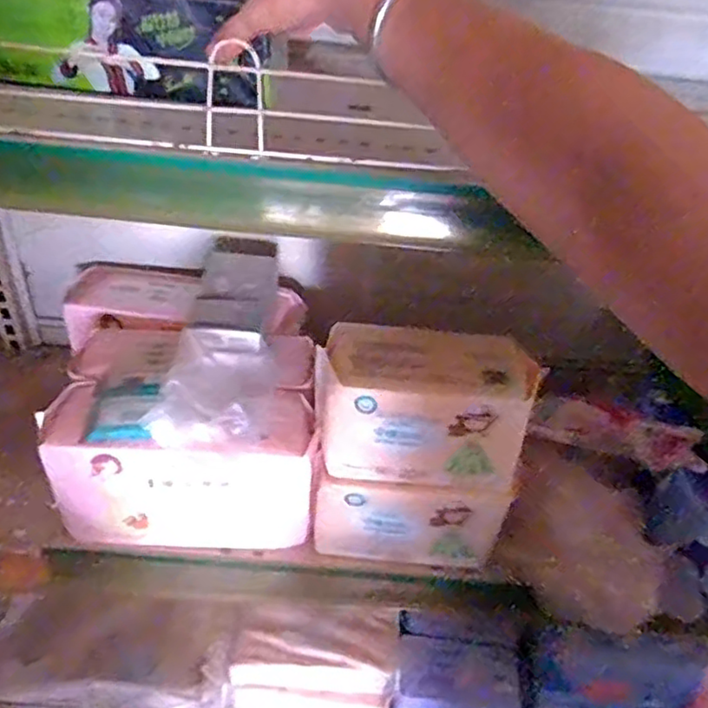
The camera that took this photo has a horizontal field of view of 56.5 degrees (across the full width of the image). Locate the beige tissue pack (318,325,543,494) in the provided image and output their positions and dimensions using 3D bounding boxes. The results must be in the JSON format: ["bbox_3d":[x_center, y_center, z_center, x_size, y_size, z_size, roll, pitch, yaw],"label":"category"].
[{"bbox_3d":[0.062,0.046,0.567,0.179,0.116,0.081,5,36,0],"label":"beige tissue pack"}]

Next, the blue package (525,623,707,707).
[{"bbox_3d":[0.326,0.439,0.846,0.221,0.155,0.094,6,36,1],"label":"blue package"}]

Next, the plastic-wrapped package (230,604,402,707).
[{"bbox_3d":[-0.050,0.402,0.845,0.211,0.161,0.092,5,36,-1],"label":"plastic-wrapped package"}]

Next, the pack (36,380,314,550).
[{"bbox_3d":[-0.152,0.077,0.623,0.234,0.172,0.150,8,36,4],"label":"pack"}]

